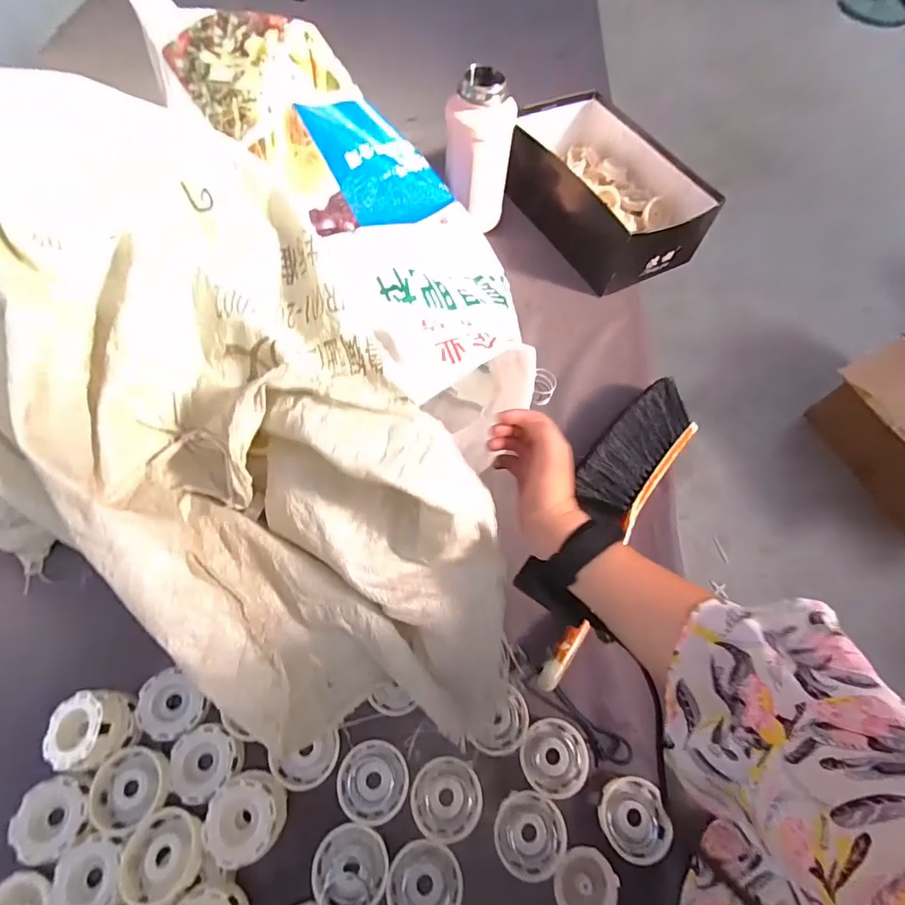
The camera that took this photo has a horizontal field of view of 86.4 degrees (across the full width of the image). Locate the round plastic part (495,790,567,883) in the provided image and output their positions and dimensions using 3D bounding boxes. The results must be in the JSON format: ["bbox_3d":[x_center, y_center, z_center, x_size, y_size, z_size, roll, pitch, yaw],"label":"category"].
[{"bbox_3d":[0.069,0.341,0.429,0.060,0.011,0.063,2,63,-3],"label":"round plastic part"}]

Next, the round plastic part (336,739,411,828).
[{"bbox_3d":[-0.072,0.300,0.439,0.060,0.019,0.062,2,63,-3],"label":"round plastic part"}]

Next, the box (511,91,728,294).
[{"bbox_3d":[0.213,-0.399,0.734,0.174,0.110,0.323,-22,67,-15],"label":"box"}]

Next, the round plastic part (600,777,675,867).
[{"bbox_3d":[0.166,0.332,0.435,0.057,0.017,0.061,2,63,-3],"label":"round plastic part"}]

